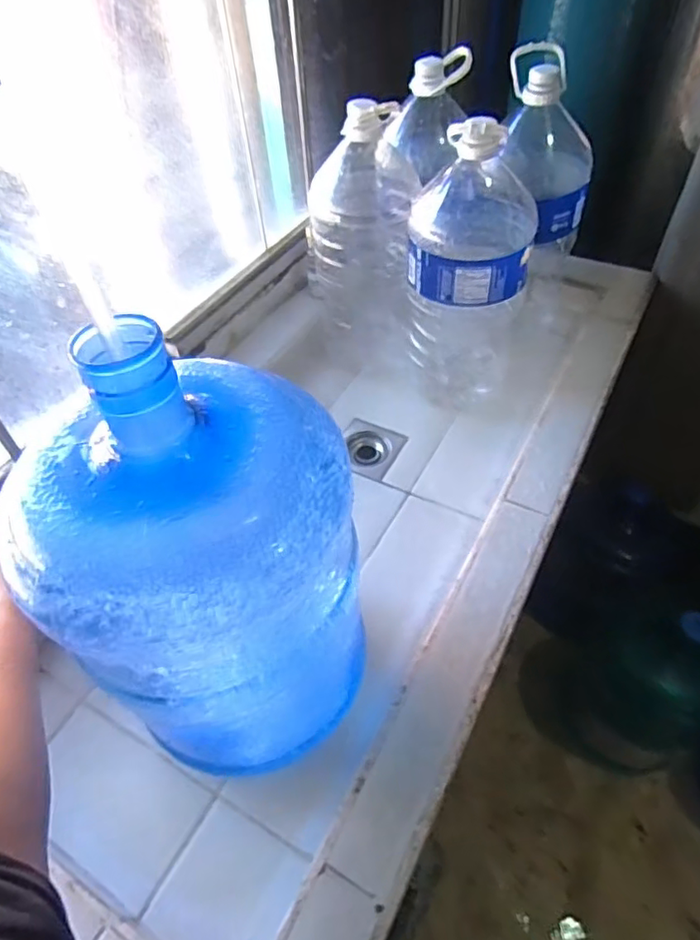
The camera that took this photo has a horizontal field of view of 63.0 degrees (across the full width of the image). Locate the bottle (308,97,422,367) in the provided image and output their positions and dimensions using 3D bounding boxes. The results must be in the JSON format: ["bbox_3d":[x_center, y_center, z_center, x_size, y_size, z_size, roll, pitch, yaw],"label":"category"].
[{"bbox_3d":[0.024,-0.361,0.905,0.148,0.372,0.149,10,51,12],"label":"bottle"}]

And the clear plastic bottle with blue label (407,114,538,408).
[{"bbox_3d":[0.172,-0.285,0.840,0.166,0.389,0.155,10,51,12],"label":"clear plastic bottle with blue label"}]

